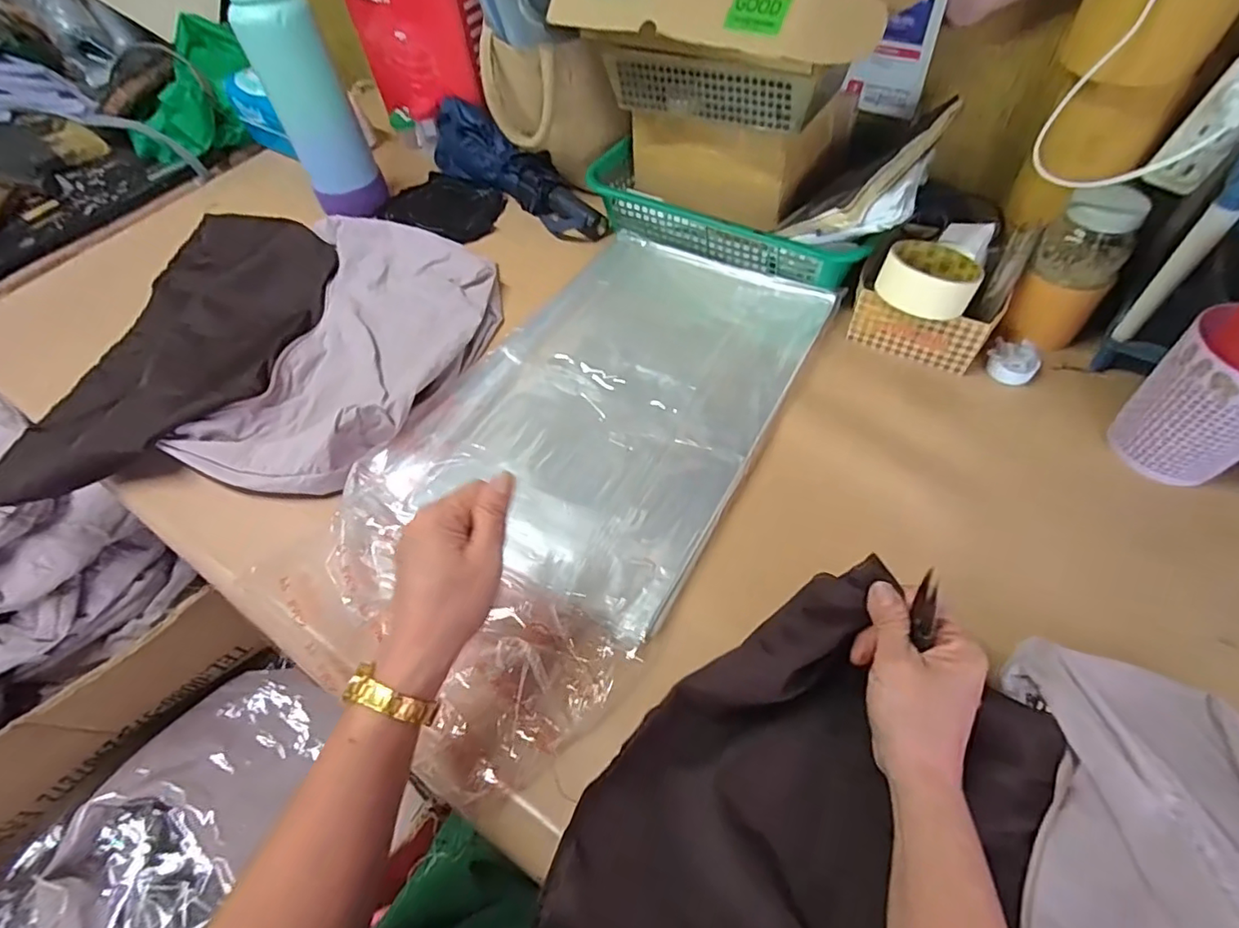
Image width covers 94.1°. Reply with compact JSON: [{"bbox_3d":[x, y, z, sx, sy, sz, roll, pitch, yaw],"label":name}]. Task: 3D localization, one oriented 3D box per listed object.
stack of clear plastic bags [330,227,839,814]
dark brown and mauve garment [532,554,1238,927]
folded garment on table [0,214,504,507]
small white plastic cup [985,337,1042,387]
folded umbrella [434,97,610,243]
[{"bbox_3d":[-0.033,-0.035,0.530,0.297,0.012,0.562,24,58,18],"label":"stack of clear plastic bags"},{"bbox_3d":[0.208,0.230,0.295,0.424,0.074,0.313,26,59,20],"label":"dark brown and mauve garment"},{"bbox_3d":[-0.374,-0.147,0.619,0.449,0.046,0.411,3,54,7],"label":"folded garment on table"},{"bbox_3d":[0.380,-0.099,0.557,0.038,0.030,0.035,-2,53,3],"label":"small white plastic cup"},{"bbox_3d":[-0.136,-0.400,0.776,0.314,0.092,0.064,34,62,25],"label":"folded umbrella"}]

